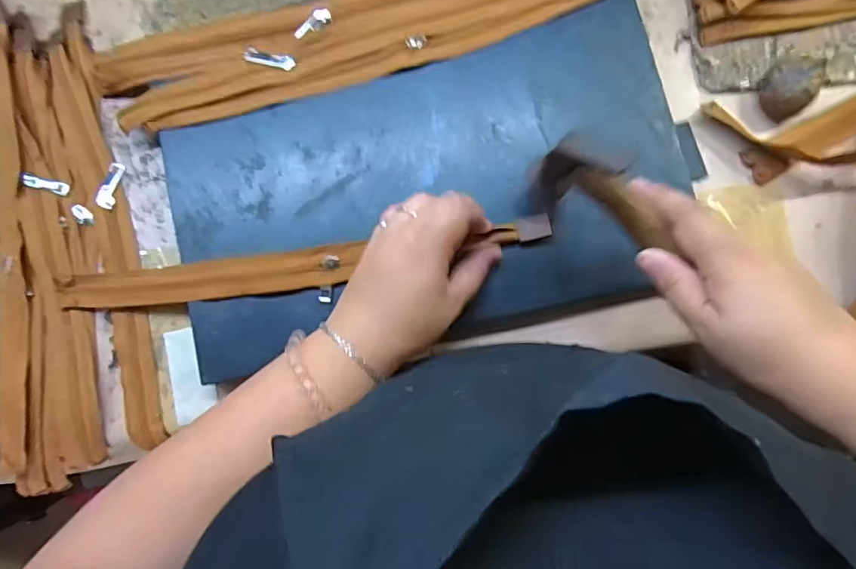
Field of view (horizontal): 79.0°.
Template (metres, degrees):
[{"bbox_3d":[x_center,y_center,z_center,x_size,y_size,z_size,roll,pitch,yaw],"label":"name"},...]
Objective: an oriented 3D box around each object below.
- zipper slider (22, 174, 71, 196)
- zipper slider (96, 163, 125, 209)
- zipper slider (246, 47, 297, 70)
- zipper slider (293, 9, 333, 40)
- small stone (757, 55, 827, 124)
[{"bbox_3d":[-0.325,-0.085,0.441,0.037,0.004,0.011,16,84,-12],"label":"zipper slider"},{"bbox_3d":[-0.271,-0.085,0.443,0.014,0.004,0.041,15,77,-16],"label":"zipper slider"},{"bbox_3d":[-0.132,-0.188,0.435,0.041,0.007,0.012,14,84,4],"label":"zipper slider"},{"bbox_3d":[-0.093,-0.210,0.420,0.033,0.008,0.013,-33,83,-2],"label":"zipper slider"},{"bbox_3d":[0.282,-0.155,0.407,0.038,0.034,0.039,0,83,2],"label":"small stone"}]

